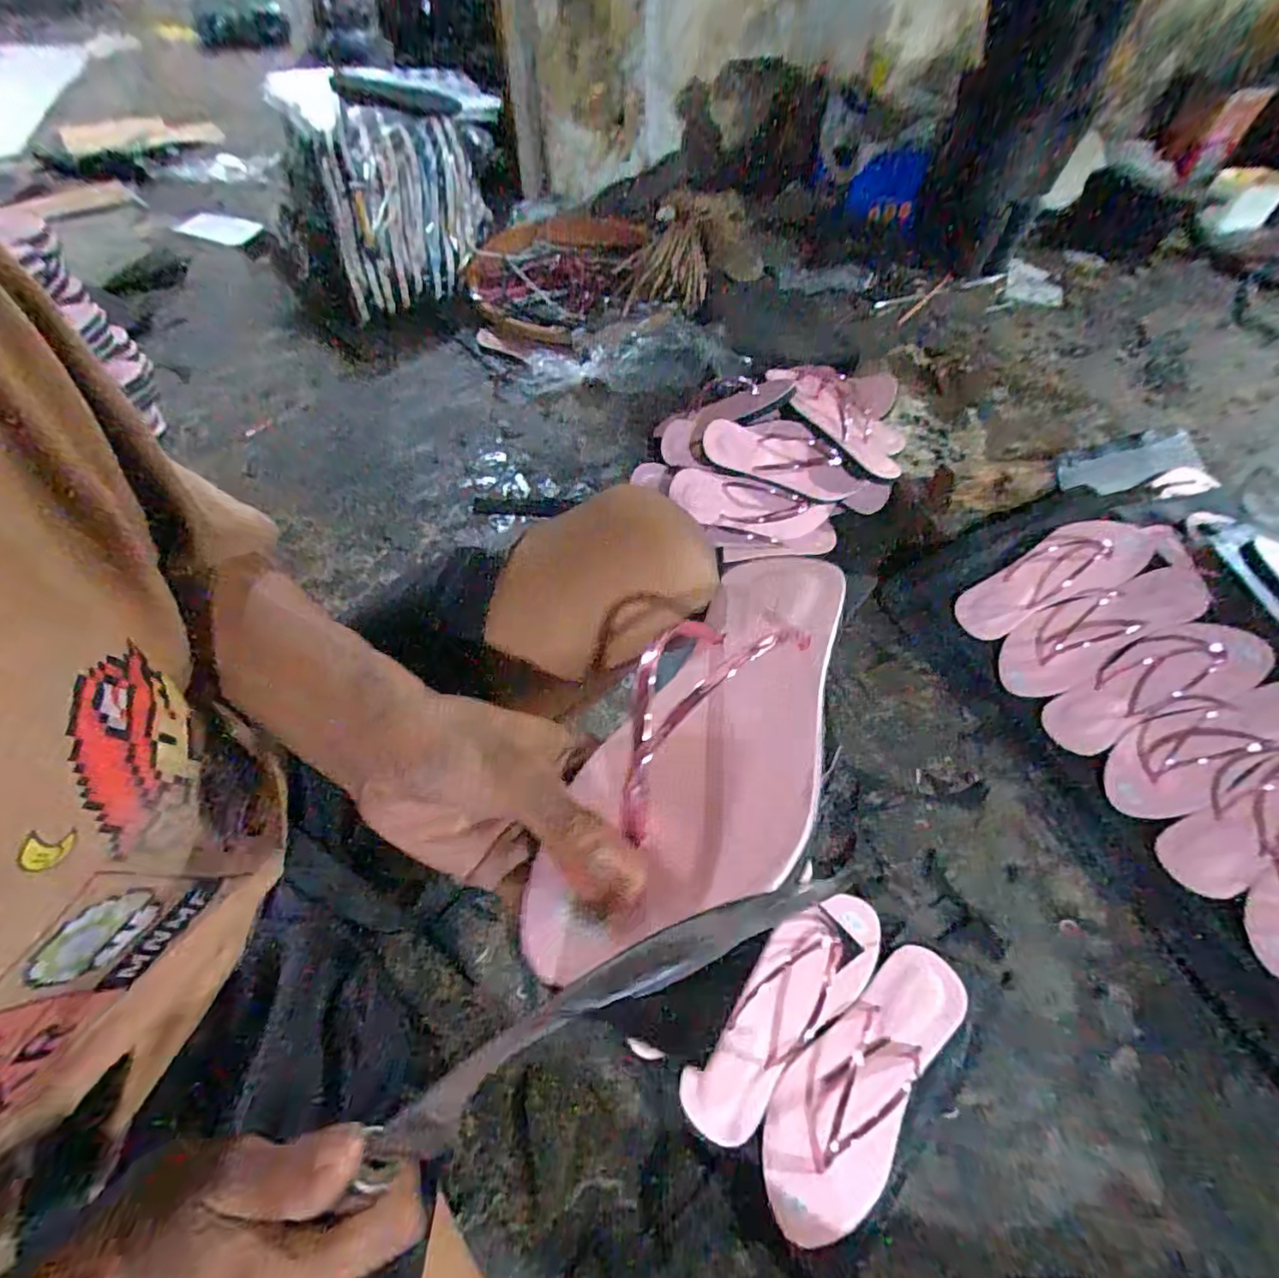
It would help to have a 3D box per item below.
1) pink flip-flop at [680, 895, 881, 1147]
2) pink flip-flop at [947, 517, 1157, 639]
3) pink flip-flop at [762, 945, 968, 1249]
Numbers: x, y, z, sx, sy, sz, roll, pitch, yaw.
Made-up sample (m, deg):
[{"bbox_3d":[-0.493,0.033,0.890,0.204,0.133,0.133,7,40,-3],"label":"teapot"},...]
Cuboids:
[{"bbox_3d":[0.134,0.336,0.538,0.242,0.033,0.082,-36,66,-23],"label":"pink flip-flop"},{"bbox_3d":[0.519,-0.077,0.733,0.233,0.028,0.085,-29,59,11],"label":"pink flip-flop"},{"bbox_3d":[0.194,0.382,0.510,0.098,0.035,0.244,36,62,19],"label":"pink flip-flop"}]

